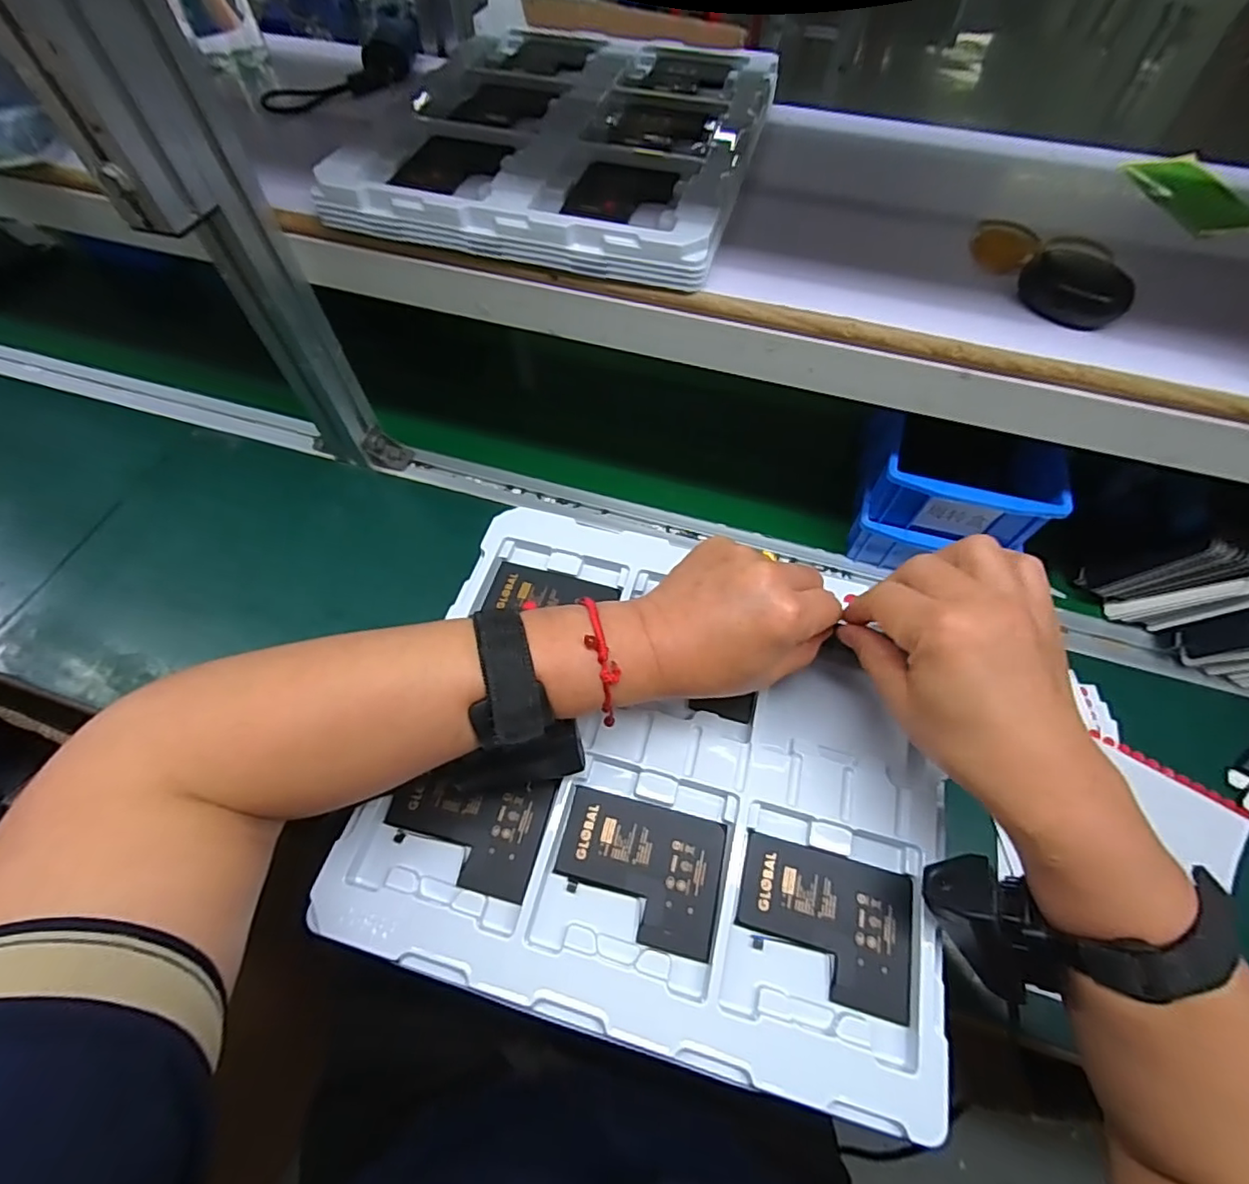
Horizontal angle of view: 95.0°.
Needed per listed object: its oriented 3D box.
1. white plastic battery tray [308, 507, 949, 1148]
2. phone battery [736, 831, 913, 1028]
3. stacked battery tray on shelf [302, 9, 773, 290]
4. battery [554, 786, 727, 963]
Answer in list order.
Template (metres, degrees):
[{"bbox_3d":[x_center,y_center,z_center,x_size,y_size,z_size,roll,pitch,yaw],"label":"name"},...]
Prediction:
[{"bbox_3d":[0.025,0.095,0.341,0.310,0.022,0.278,13,60,7],"label":"white plastic battery tray"},{"bbox_3d":[0.106,0.175,0.304,0.089,0.005,0.067,13,60,7],"label":"phone battery"},{"bbox_3d":[-0.038,-0.365,0.458,0.277,0.033,0.310,13,60,7],"label":"stacked battery tray on shelf"},{"bbox_3d":[0.008,0.151,0.314,0.088,0.005,0.066,13,60,7],"label":"battery"}]

